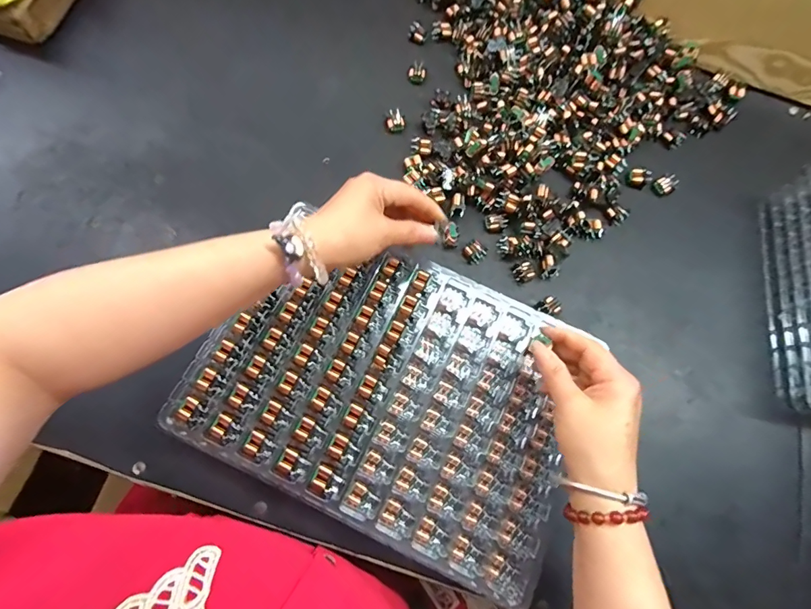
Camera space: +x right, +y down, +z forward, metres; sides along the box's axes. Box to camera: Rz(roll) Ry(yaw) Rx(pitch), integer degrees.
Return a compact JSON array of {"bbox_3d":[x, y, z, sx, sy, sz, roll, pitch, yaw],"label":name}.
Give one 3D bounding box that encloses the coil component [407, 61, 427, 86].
[{"bbox_3d":[0.014,-0.275,0.477,0.023,0.019,0.016,8,75,-1],"label":"coil component"}]

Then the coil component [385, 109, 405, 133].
[{"bbox_3d":[-0.012,-0.209,0.456,0.022,0.016,0.019,-2,75,-4],"label":"coil component"}]

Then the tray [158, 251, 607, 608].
[{"bbox_3d":[-0.006,0.069,0.363,0.320,0.028,0.234,25,74,7],"label":"tray"}]

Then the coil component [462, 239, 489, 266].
[{"bbox_3d":[0.073,-0.055,0.421,0.021,0.013,0.021,41,77,8],"label":"coil component"}]

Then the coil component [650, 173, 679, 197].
[{"bbox_3d":[0.299,-0.137,0.459,0.025,0.011,0.021,-30,79,-11],"label":"coil component"}]

